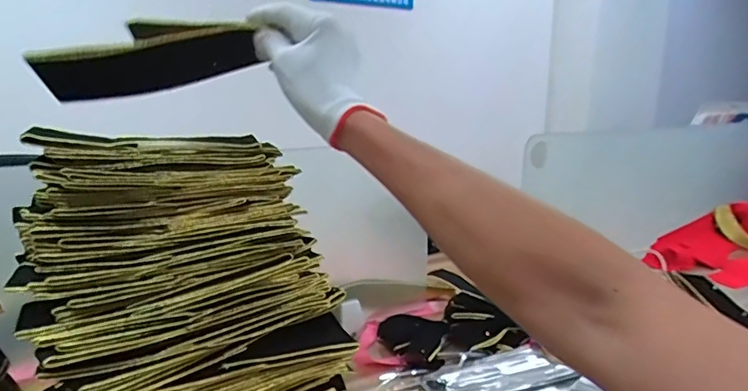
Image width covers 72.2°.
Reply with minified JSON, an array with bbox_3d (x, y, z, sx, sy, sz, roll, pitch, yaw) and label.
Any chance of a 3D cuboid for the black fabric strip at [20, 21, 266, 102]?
[{"bbox_3d":[-0.206,-0.124,0.474,0.187,0.070,0.019,-11,57,-2],"label":"black fabric strip"}]

